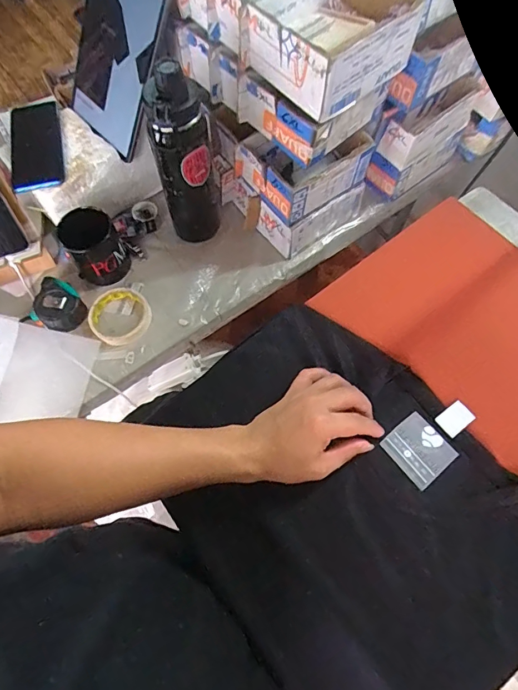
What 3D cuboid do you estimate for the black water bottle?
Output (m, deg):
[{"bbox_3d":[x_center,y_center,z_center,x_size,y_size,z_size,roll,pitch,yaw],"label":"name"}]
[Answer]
[{"bbox_3d":[-0.103,-0.254,0.629,0.087,0.280,0.066,-16,67,-5],"label":"black water bottle"}]

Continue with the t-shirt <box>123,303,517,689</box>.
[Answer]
[{"bbox_3d":[0.084,0.163,0.465,0.302,0.045,0.413,-35,70,-13],"label":"t-shirt"}]

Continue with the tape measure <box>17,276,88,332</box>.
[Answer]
[{"bbox_3d":[-0.314,-0.059,0.676,0.079,0.037,0.082,22,69,11],"label":"tape measure"}]

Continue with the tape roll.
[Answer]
[{"bbox_3d":[-0.219,-0.045,0.684,0.091,0.017,0.094,-31,69,-11],"label":"tape roll"}]

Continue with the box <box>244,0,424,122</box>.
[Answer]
[{"bbox_3d":[0.088,-0.372,0.522,0.176,0.074,0.141,-38,71,-14],"label":"box"}]

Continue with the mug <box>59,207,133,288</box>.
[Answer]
[{"bbox_3d":[-0.260,-0.153,0.693,0.085,0.097,0.087,-28,69,-10],"label":"mug"}]

